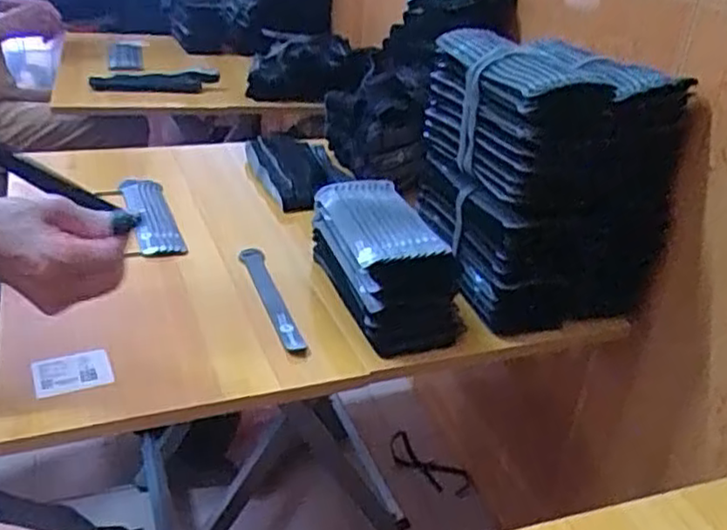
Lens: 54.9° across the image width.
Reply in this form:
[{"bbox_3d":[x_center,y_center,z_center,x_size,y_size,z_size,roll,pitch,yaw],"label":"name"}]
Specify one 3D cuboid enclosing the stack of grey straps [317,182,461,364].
[{"bbox_3d":[0.018,-0.007,0.697,0.090,0.093,0.199,-6,31,-17],"label":"stack of grey straps"}]

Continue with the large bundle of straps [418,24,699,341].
[{"bbox_3d":[0.182,-0.091,0.736,0.196,0.251,0.216,-7,31,-19],"label":"large bundle of straps"}]

